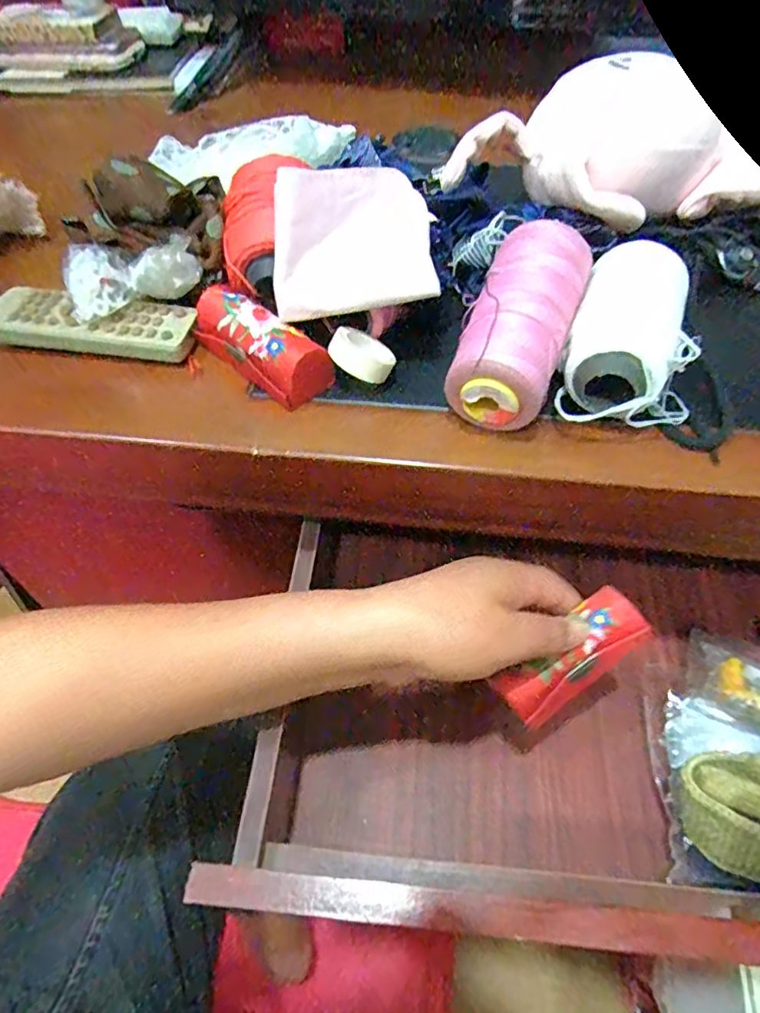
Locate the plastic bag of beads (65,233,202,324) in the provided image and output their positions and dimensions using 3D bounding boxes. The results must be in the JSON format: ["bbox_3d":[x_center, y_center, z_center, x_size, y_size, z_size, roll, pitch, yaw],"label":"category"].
[{"bbox_3d":[-0.143,-0.134,0.333,0.071,0.034,0.034,-16,54,-11],"label":"plastic bag of beads"}]

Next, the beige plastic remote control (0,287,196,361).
[{"bbox_3d":[-0.172,-0.110,0.339,0.124,0.018,0.034,7,53,6],"label":"beige plastic remote control"}]

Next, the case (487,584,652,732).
[{"bbox_3d":[0.109,0.086,0.325,0.089,0.018,0.034,-41,60,0],"label":"case"}]

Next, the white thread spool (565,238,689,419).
[{"bbox_3d":[0.129,-0.089,0.306,0.047,0.049,0.113,17,55,13],"label":"white thread spool"}]

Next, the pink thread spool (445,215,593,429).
[{"bbox_3d":[0.073,-0.100,0.294,0.051,0.038,0.120,20,70,15],"label":"pink thread spool"}]

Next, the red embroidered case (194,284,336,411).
[{"bbox_3d":[-0.070,-0.092,0.318,0.034,0.028,0.091,-39,61,-25],"label":"red embroidered case"}]

